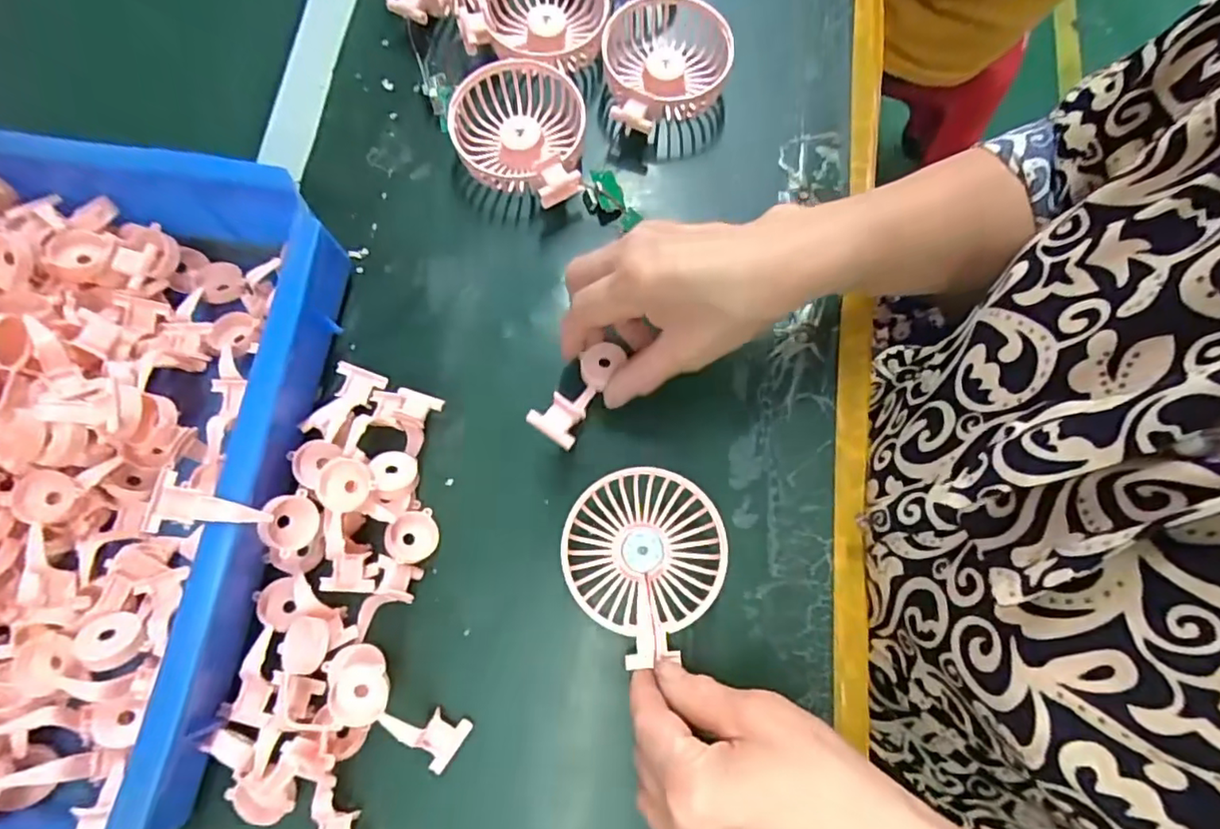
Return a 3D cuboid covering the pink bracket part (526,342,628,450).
[{"bbox_3d":[-0.018,-0.013,0.358,0.028,0.029,0.072,29,56,8],"label":"pink bracket part"}]

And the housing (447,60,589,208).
[{"bbox_3d":[-0.061,-0.187,0.414,0.086,0.040,0.111,-14,75,-2],"label":"housing"}]

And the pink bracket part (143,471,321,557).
[{"bbox_3d":[-0.183,0.050,0.305,0.074,0.019,0.031,23,68,-41],"label":"pink bracket part"}]

